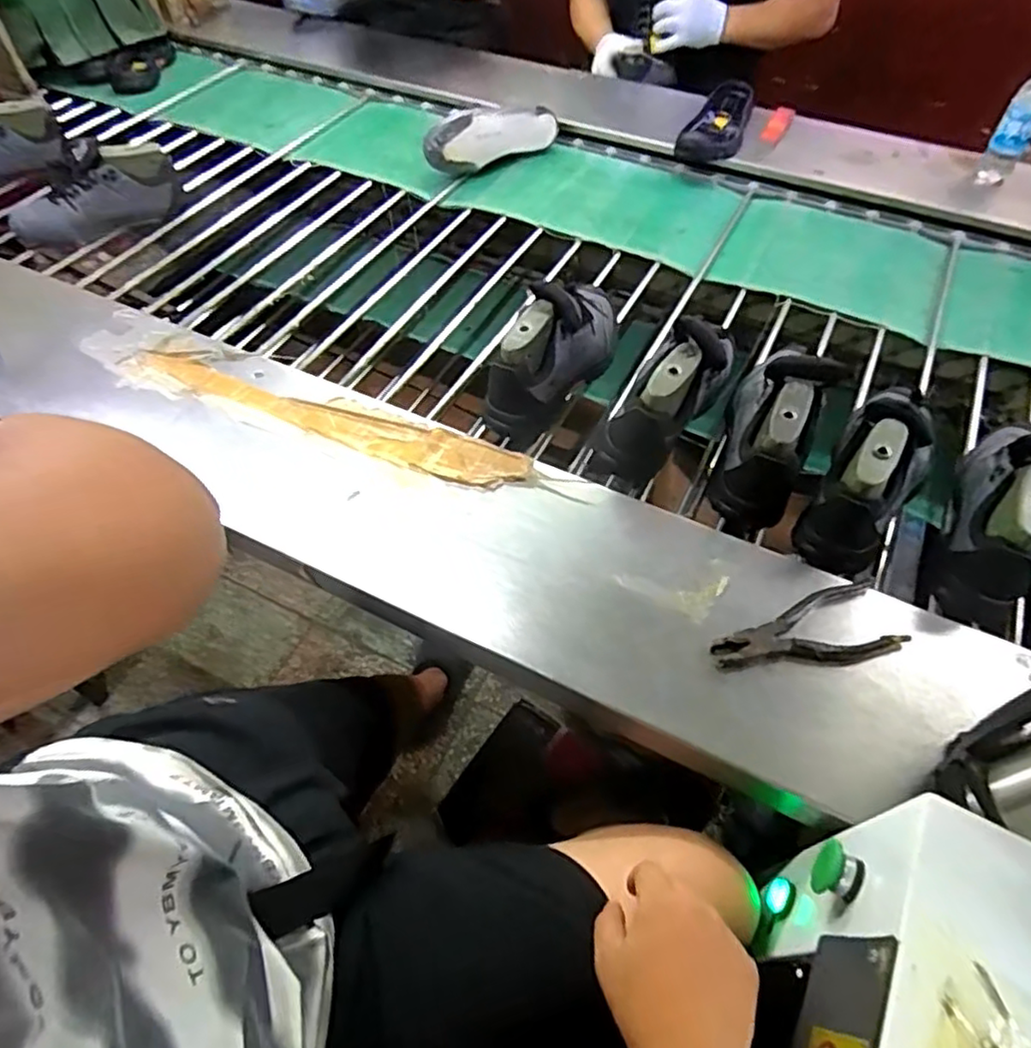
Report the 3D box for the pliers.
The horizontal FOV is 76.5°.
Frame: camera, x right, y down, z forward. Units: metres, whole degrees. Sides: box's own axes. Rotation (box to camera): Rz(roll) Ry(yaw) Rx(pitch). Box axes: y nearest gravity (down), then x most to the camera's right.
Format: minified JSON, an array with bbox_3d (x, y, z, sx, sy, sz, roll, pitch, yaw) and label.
[{"bbox_3d":[0.278,0.105,0.629,0.182,0.012,0.073,-12,55,-8],"label":"pliers"}]

